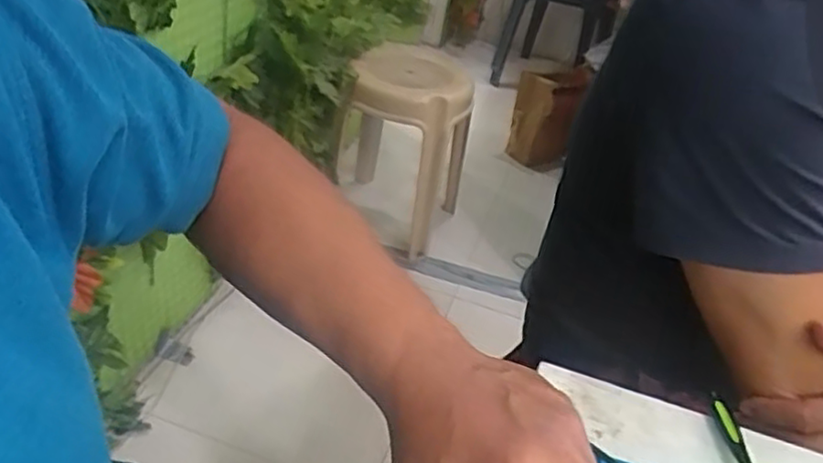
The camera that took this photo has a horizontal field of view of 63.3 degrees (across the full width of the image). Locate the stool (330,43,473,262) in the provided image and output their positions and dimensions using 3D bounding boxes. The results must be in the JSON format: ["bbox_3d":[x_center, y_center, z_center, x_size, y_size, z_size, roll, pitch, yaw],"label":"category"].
[{"bbox_3d":[-0.016,-0.225,1.848,0.319,0.470,0.380,11,35,1],"label":"stool"}]

